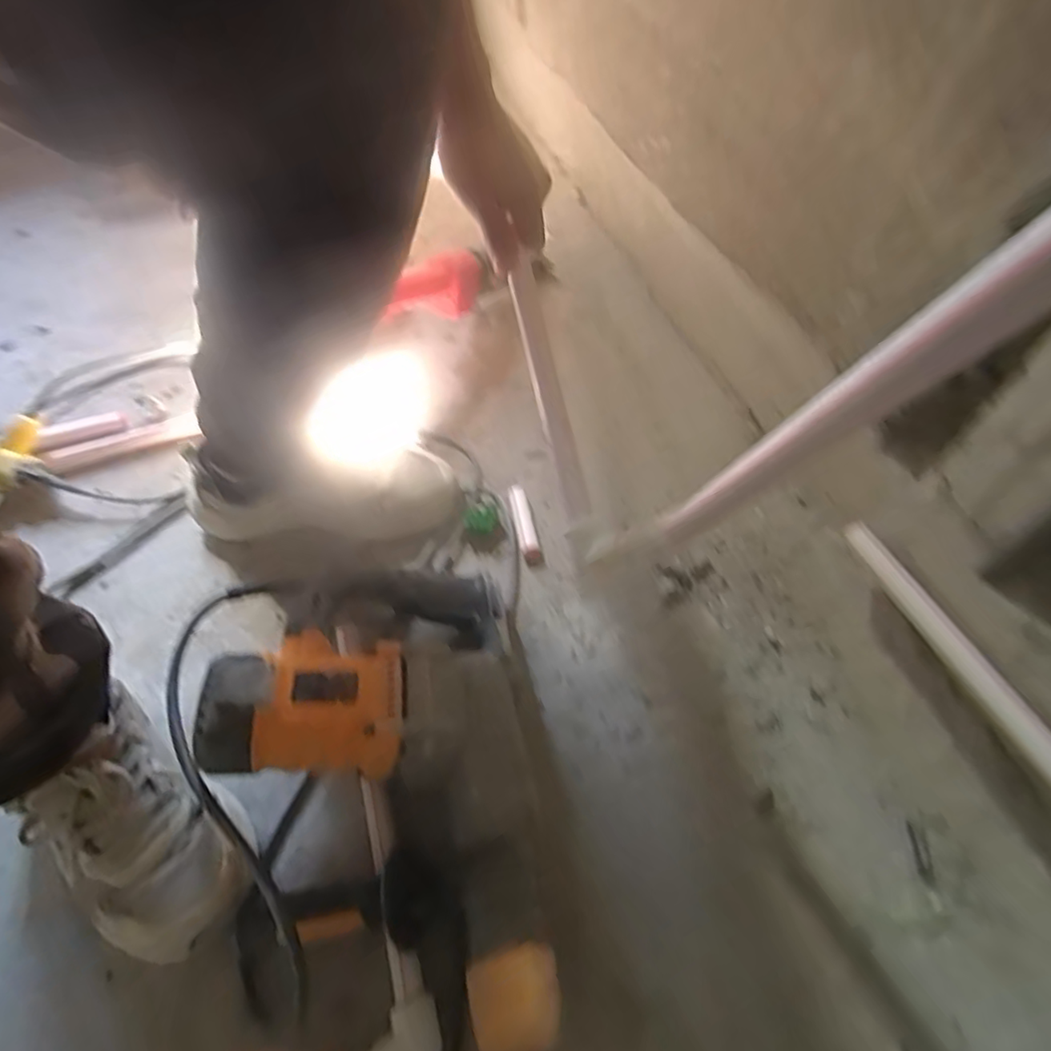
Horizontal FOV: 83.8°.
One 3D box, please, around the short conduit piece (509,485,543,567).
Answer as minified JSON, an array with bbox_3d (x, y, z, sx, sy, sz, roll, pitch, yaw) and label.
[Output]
[{"bbox_3d":[-0.001,-0.002,0.634,0.018,0.016,0.098,-14,56,-4],"label":"short conduit piece"}]

